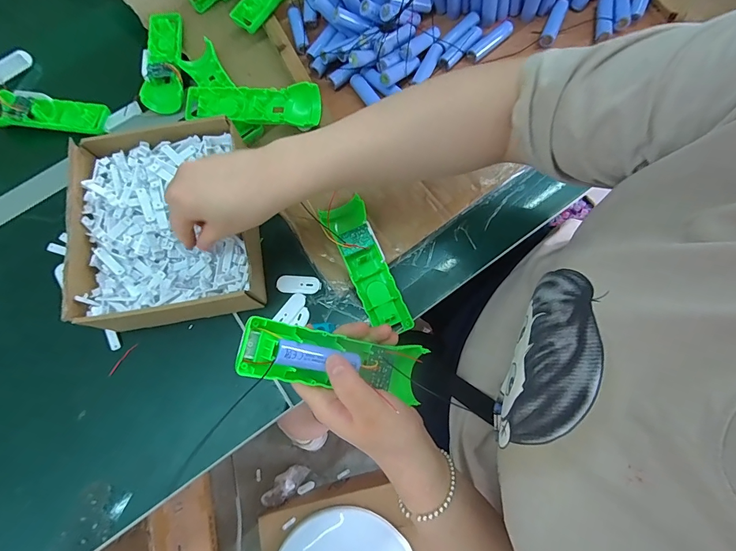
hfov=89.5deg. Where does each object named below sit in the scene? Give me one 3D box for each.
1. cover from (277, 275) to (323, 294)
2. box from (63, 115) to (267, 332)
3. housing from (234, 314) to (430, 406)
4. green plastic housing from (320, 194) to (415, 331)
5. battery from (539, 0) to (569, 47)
[{"bbox_3d":[-0.079,0.010,0.426,0.050,0.004,0.021,4,73,3],"label":"cover"},{"bbox_3d":[-0.222,-0.057,0.417,0.183,0.068,0.221,-10,73,-1],"label":"box"},{"bbox_3d":[-0.021,0.070,0.300,0.158,0.029,0.043,17,72,-27],"label":"housing"},{"bbox_3d":[-0.003,-0.009,0.414,0.048,0.031,0.157,-21,74,-4],"label":"green plastic housing"},{"bbox_3d":[0.242,-0.328,0.480,0.019,0.016,0.068,24,76,9],"label":"battery"}]

